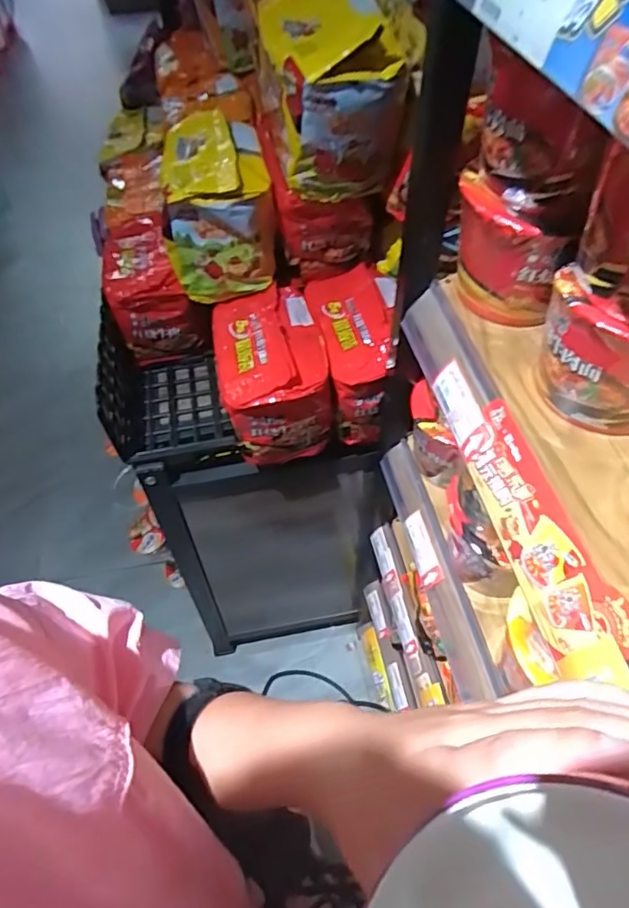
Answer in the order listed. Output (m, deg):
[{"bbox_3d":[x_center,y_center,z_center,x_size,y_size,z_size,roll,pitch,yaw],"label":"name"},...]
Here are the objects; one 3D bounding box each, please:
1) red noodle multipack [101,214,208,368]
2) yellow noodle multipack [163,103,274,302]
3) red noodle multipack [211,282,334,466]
[{"bbox_3d":[-0.256,-0.252,0.872,0.114,0.151,0.225,-19,56,-12],"label":"red noodle multipack"},{"bbox_3d":[-0.127,-0.327,0.751,0.133,0.159,0.186,-7,54,-4],"label":"yellow noodle multipack"},{"bbox_3d":[-0.058,-0.110,0.769,0.131,0.158,0.198,-11,54,-6],"label":"red noodle multipack"}]

